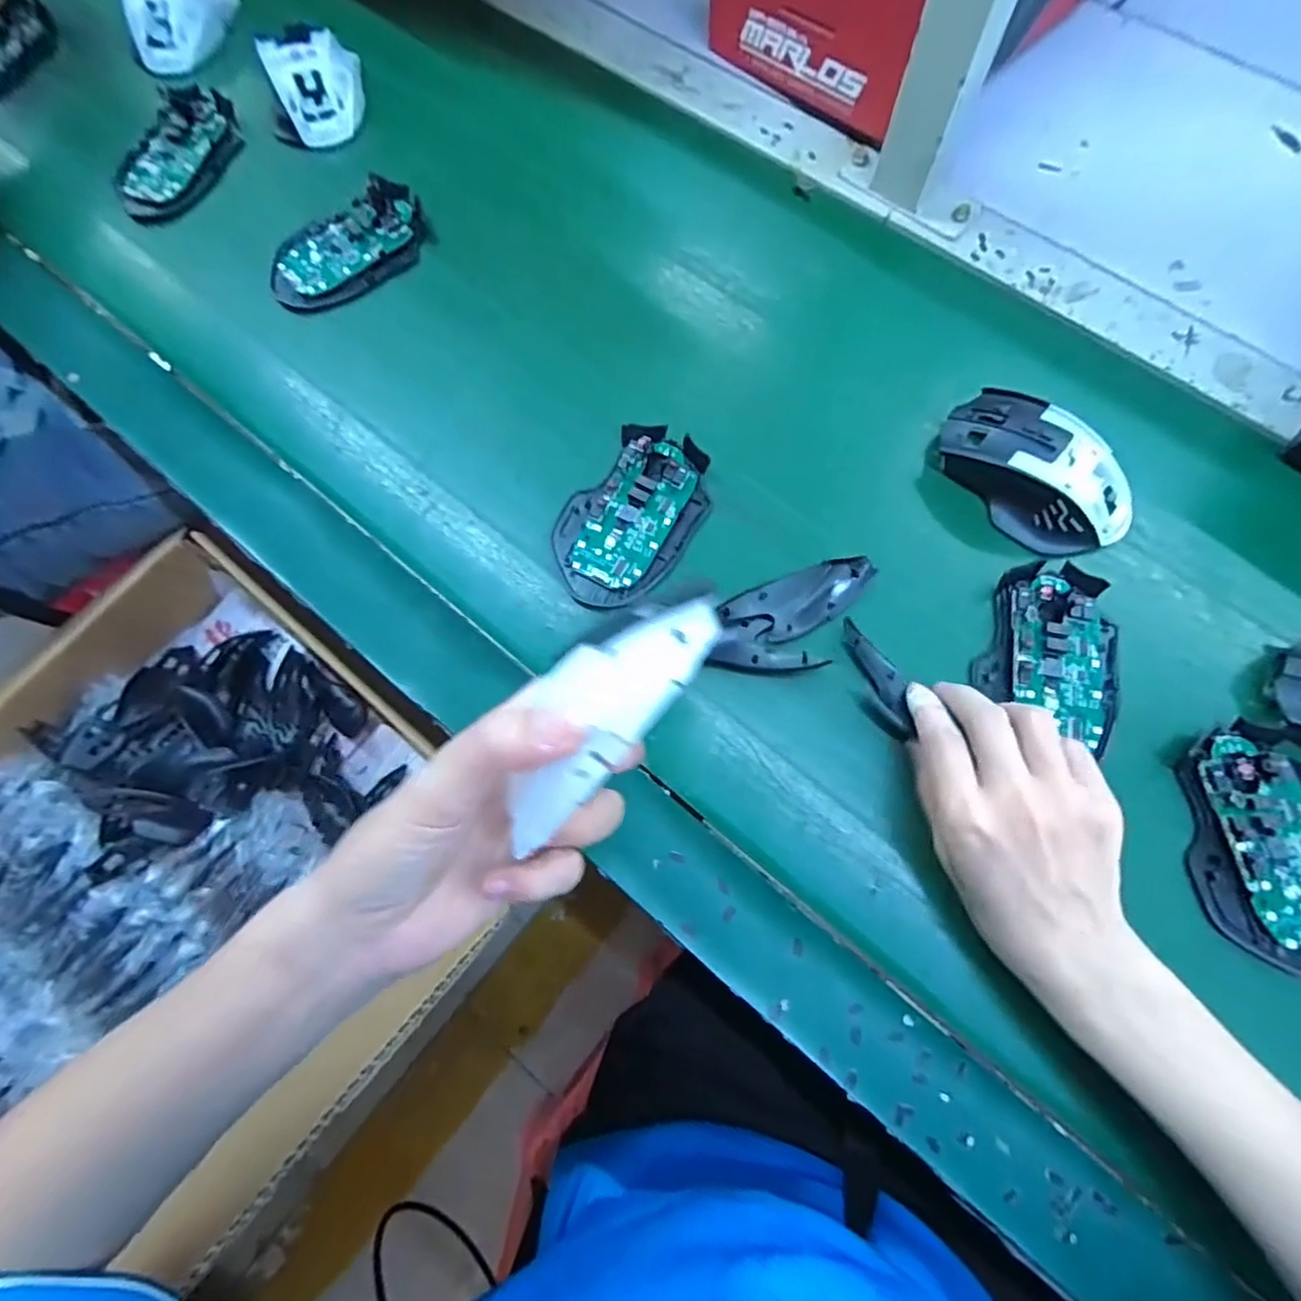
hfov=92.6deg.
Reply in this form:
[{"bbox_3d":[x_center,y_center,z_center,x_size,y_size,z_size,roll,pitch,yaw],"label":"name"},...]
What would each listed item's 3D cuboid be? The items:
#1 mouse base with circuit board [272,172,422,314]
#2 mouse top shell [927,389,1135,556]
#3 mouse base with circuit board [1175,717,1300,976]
[{"bbox_3d":[-0.210,-0.279,0.432,0.114,0.018,0.063,-36,76,-9],"label":"mouse base with circuit board"},{"bbox_3d":[0.224,-0.106,0.359,0.067,0.036,0.117,-42,77,-10],"label":"mouse top shell"},{"bbox_3d":[0.306,0.095,0.308,0.067,0.021,0.112,5,74,2],"label":"mouse base with circuit board"}]

